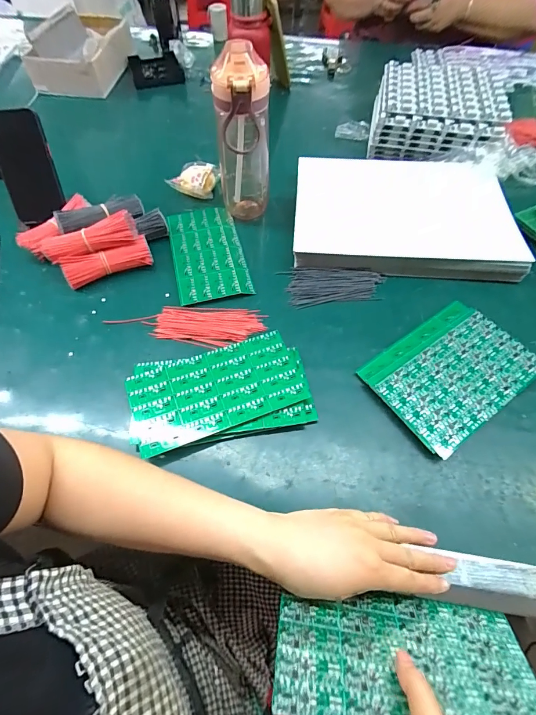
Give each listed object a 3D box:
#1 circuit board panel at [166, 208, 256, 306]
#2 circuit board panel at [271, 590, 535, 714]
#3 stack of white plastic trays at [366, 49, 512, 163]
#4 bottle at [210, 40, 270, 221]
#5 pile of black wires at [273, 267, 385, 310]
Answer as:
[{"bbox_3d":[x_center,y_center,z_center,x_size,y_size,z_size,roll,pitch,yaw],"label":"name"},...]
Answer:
[{"bbox_3d":[-0.092,-0.161,0.550,0.104,0.010,0.187,-13,62,-5],"label":"circuit board panel"},{"bbox_3d":[0.102,0.225,0.271,0.190,0.004,0.099,7,19,5],"label":"circuit board panel"},{"bbox_3d":[0.312,-0.459,0.674,0.218,0.092,0.222,16,61,9],"label":"stack of white plastic trays"},{"bbox_3d":[-0.034,-0.301,0.509,0.070,0.213,0.067,-5,60,-3],"label":"bottle"},{"bbox_3d":[0.096,-0.106,0.516,0.138,0.012,0.065,-7,60,-4],"label":"pile of black wires"}]

